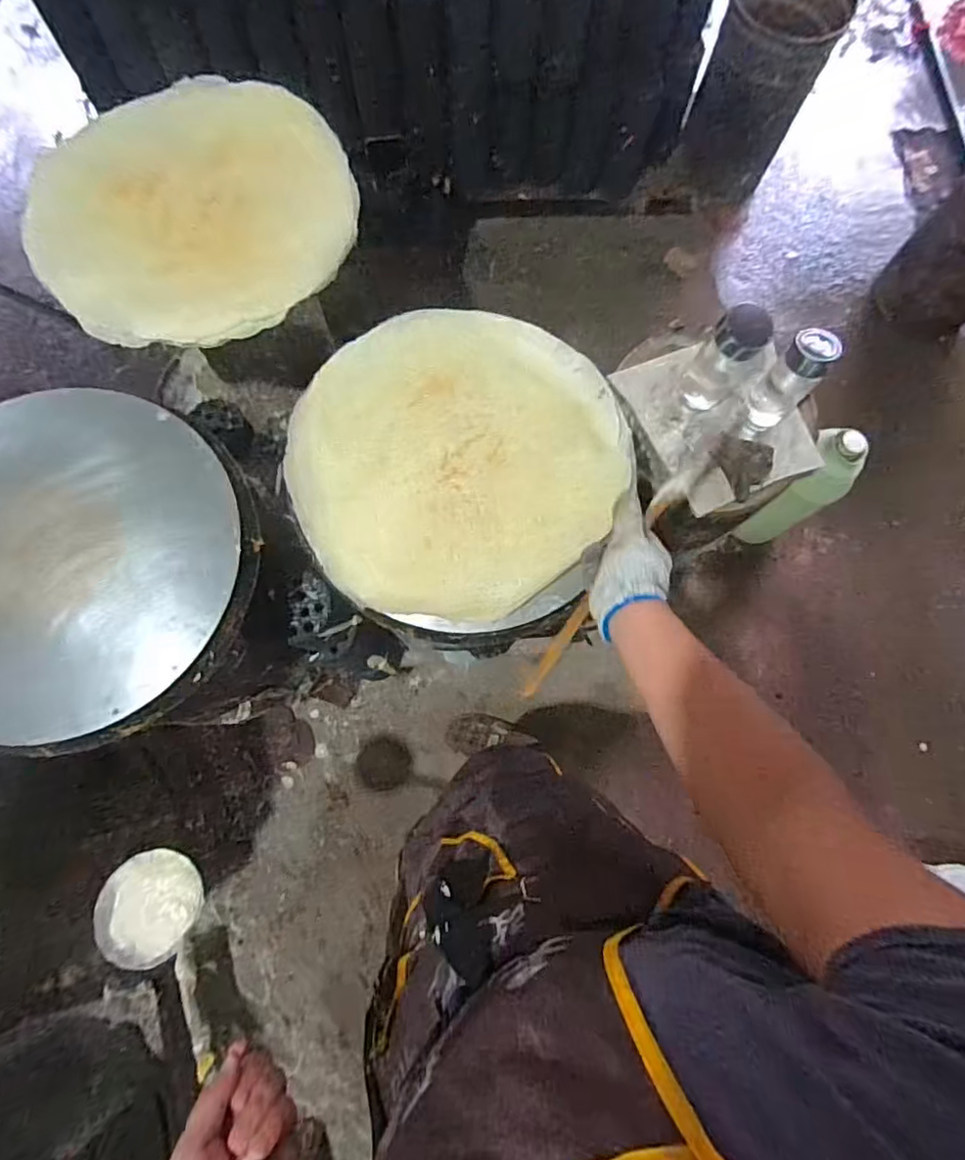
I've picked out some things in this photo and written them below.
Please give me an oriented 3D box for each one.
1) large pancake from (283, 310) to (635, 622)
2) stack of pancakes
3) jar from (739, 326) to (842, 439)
[{"bbox_3d":[-0.028,-0.148,0.664,0.366,0.021,0.358,0,76,-2],"label":"large pancake"},{"bbox_3d":[-0.355,-0.462,0.724,0.383,0.036,0.369,-37,80,-9],"label":"stack of pancakes"},{"bbox_3d":[0.503,-0.320,0.966,0.068,0.200,0.076,38,79,7],"label":"jar"}]

